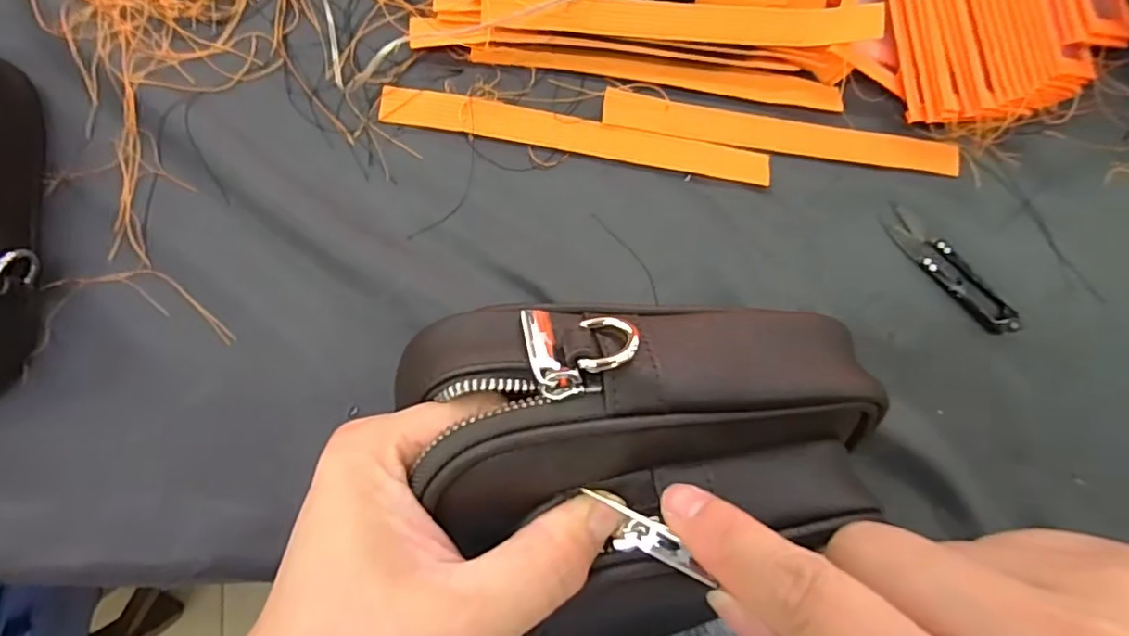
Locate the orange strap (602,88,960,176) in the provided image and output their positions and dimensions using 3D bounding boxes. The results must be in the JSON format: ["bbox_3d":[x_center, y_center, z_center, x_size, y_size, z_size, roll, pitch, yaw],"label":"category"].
[{"bbox_3d":[0.132,-0.107,0.343,0.218,0.005,0.022,7,94,-6],"label":"orange strap"}]

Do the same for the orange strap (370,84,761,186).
[{"bbox_3d":[0.010,-0.104,0.330,0.221,0.004,0.020,8,84,-6],"label":"orange strap"}]

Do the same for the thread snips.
[{"bbox_3d":[0.234,-0.029,0.349,0.023,0.010,0.098,-44,91,-8],"label":"thread snips"}]

